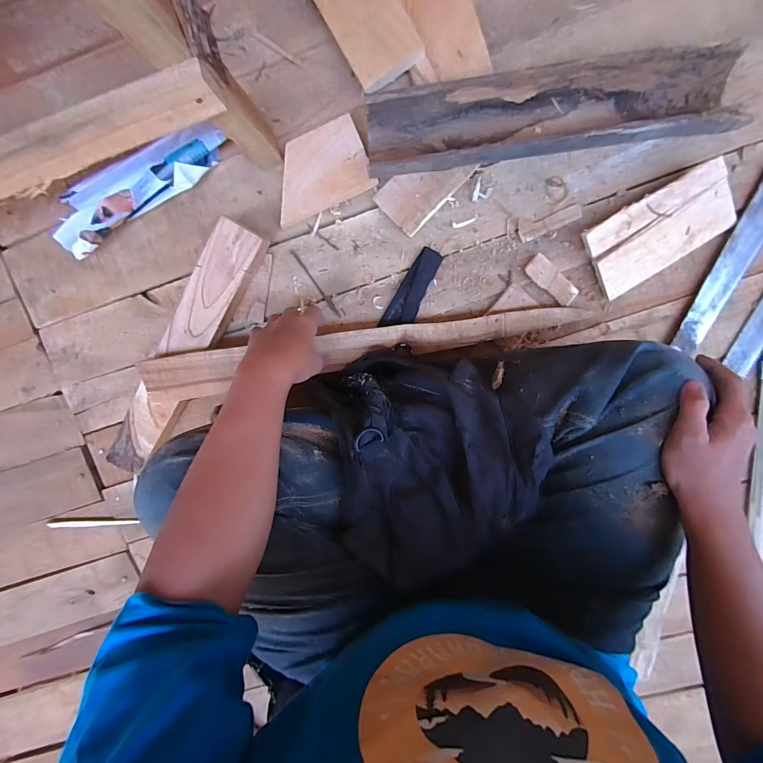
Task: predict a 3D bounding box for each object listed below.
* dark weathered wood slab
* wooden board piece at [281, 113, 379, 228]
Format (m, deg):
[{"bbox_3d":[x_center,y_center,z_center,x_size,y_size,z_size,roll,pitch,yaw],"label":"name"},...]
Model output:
[{"bbox_3d":[0.196,-0.311,0.462,0.419,0.076,0.093,-6,98,3],"label":"dark weathered wood slab"},{"bbox_3d":[-0.083,-0.276,0.509,0.131,0.021,0.094,-23,97,5],"label":"wooden board piece"}]

